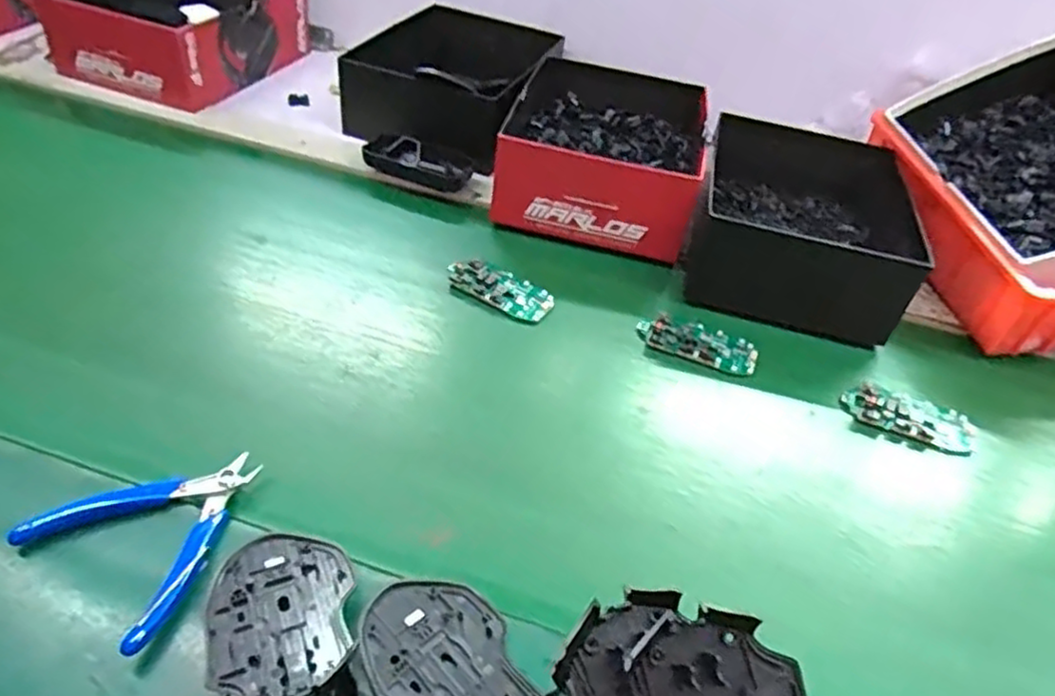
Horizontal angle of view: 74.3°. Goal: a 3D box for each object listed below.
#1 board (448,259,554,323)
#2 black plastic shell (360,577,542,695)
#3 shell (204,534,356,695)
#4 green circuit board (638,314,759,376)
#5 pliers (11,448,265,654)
[{"bbox_3d":[-0.022,-0.054,0.612,0.092,0.017,0.046,24,45,16],"label":"board"},{"bbox_3d":[-0.039,0.169,0.362,0.071,0.010,0.113,-23,51,-29],"label":"black plastic shell"},{"bbox_3d":[-0.129,0.138,0.363,0.072,0.010,0.109,-4,28,-14],"label":"shell"},{"bbox_3d":[0.144,-0.005,0.586,0.099,0.010,0.045,18,44,11],"label":"green circuit board"},{"bbox_3d":[-0.210,0.100,0.404,0.104,0.019,0.115,28,46,20],"label":"pliers"}]

